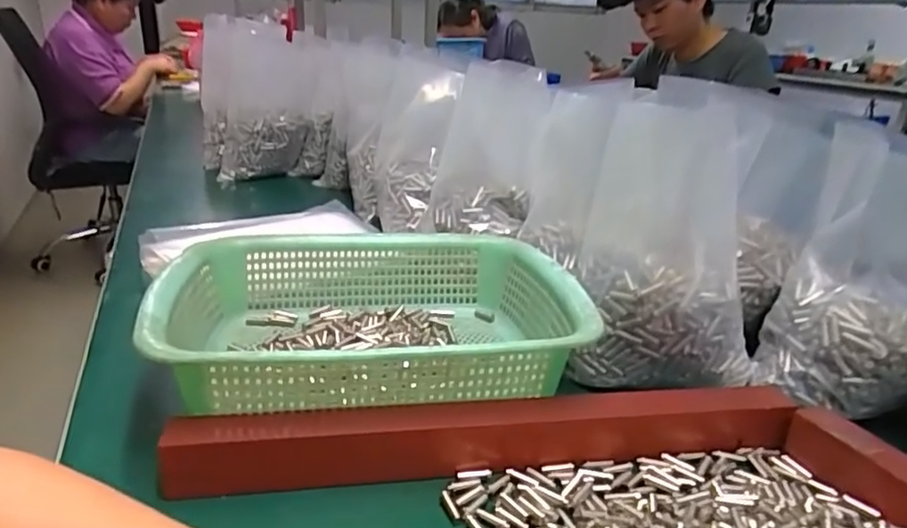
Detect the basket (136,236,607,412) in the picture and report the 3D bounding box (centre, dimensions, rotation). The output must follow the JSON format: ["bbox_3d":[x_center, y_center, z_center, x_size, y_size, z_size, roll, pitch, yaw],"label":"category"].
[{"bbox_3d":[-0.059,0.042,0.461,0.292,0.085,0.227,-3,24,-13],"label":"basket"}]

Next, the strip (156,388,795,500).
[{"bbox_3d":[0.030,0.104,0.371,0.385,0.039,0.027,-2,24,-11],"label":"strip"}]

